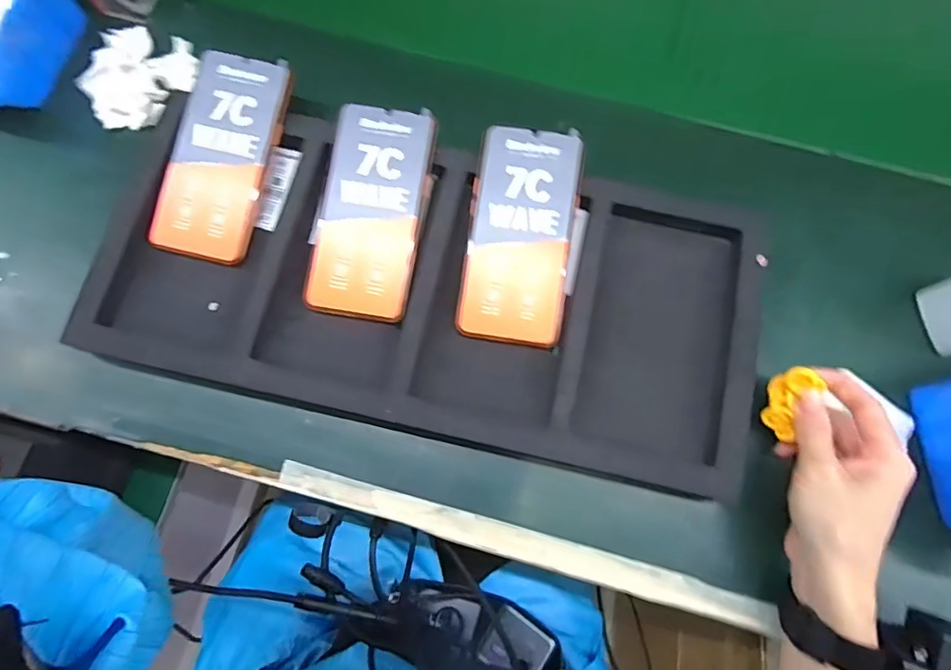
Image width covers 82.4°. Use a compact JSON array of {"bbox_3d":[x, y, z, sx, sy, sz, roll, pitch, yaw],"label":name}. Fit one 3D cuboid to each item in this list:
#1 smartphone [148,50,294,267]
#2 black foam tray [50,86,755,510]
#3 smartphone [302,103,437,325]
[{"bbox_3d":[-0.201,-0.141,0.429,0.080,0.009,0.162,15,87,1],"label":"smartphone"},{"bbox_3d":[-0.034,-0.041,0.415,0.483,0.032,0.223,13,74,2],"label":"black foam tray"},{"bbox_3d":[-0.079,-0.094,0.417,0.079,0.007,0.162,11,87,1],"label":"smartphone"}]

